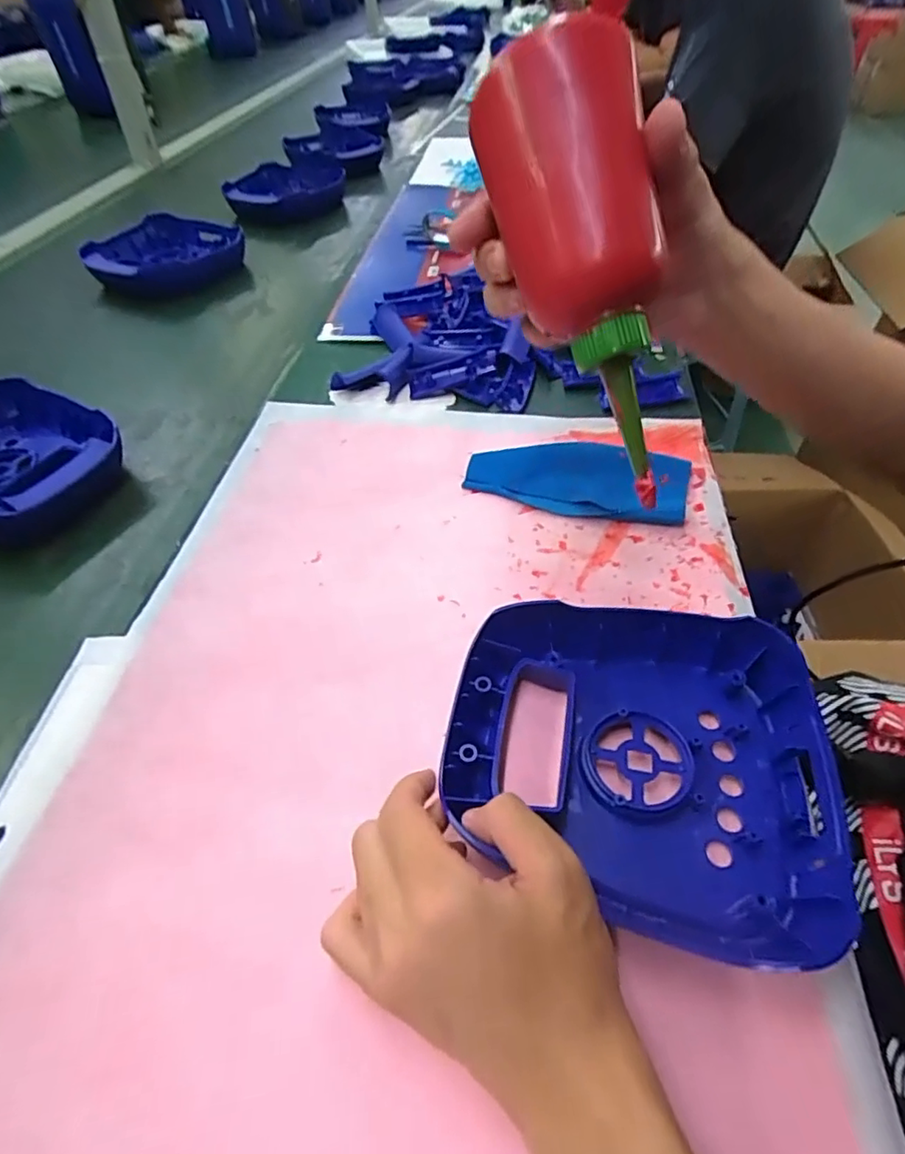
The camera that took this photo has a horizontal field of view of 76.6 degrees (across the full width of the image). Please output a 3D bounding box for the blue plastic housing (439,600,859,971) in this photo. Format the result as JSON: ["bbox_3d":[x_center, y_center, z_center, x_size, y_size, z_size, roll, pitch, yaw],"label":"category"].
[{"bbox_3d":[0.091,0.091,0.290,0.181,0.043,0.163,6,50,7],"label":"blue plastic housing"}]

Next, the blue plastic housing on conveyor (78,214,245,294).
[{"bbox_3d":[-0.367,-0.427,0.744,0.183,0.036,0.136,-14,51,-10],"label":"blue plastic housing on conveyor"}]

